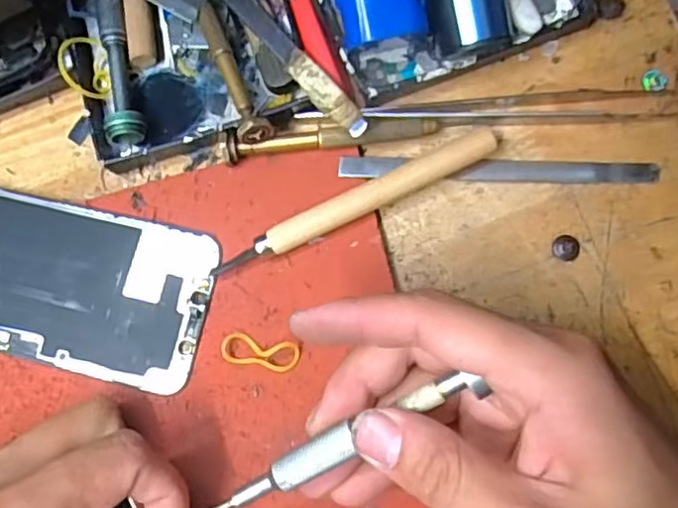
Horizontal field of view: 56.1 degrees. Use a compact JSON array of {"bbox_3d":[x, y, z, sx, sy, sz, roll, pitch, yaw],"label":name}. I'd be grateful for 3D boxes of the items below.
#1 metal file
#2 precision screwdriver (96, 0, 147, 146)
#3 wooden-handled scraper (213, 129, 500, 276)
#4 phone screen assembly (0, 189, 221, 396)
[{"bbox_3d":[0.066,-0.035,0.267,0.130,0.007,0.010,1,80,6],"label":"metal file"},{"bbox_3d":[-0.098,-0.092,0.280,0.014,0.010,0.092,-10,79,4],"label":"precision screwdriver"},{"bbox_3d":[0.007,-0.021,0.262,0.121,0.013,0.012,-26,79,1],"label":"wooden-handled scraper"},{"bbox_3d":[-0.124,0.011,0.273,0.140,0.004,0.068,13,82,8],"label":"phone screen assembly"}]

